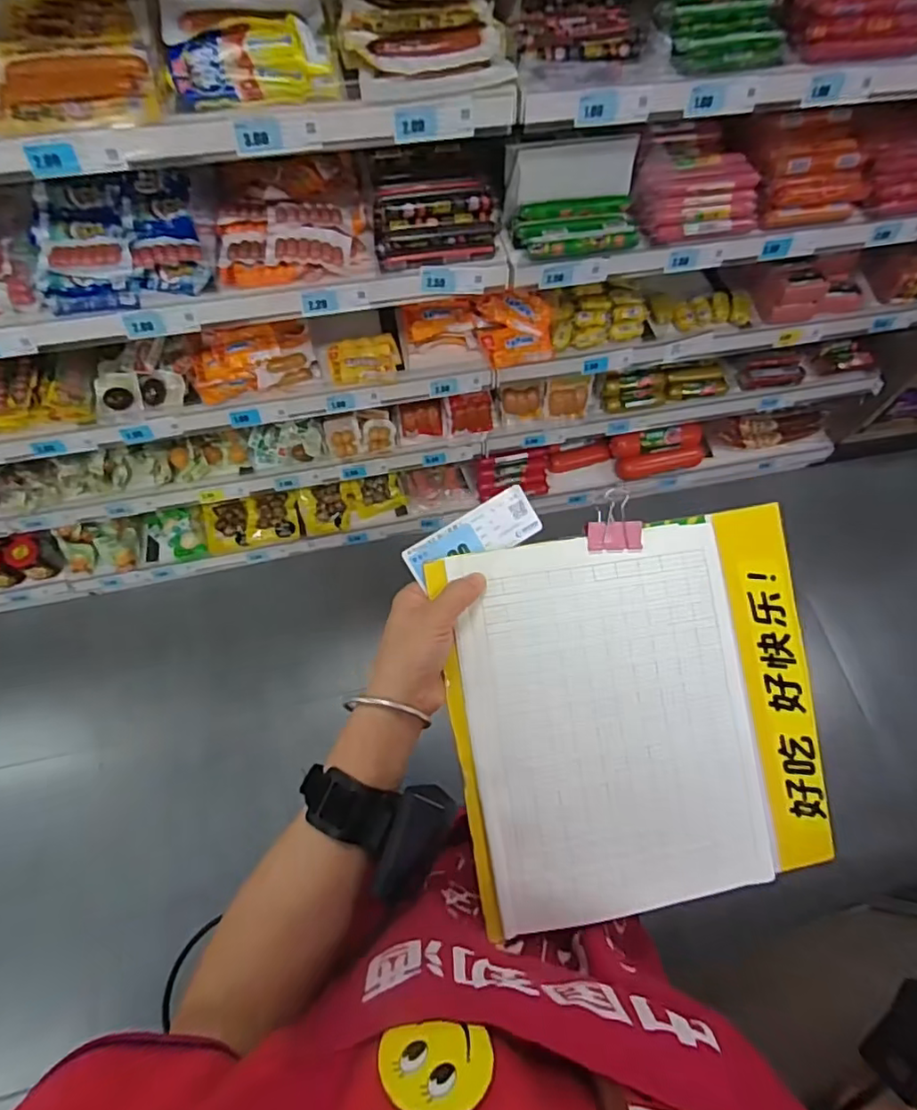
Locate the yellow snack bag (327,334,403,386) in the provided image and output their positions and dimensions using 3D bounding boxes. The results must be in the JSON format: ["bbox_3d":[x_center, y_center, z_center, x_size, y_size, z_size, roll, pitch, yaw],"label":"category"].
[{"bbox_3d":[-0.174,-0.363,1.079,0.130,0.025,0.100,-14,68,-9],"label":"yellow snack bag"}]

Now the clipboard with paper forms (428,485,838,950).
[{"bbox_3d":[0.130,0.110,0.417,0.263,0.015,0.267,-10,85,-8],"label":"clipboard with paper forms"}]

